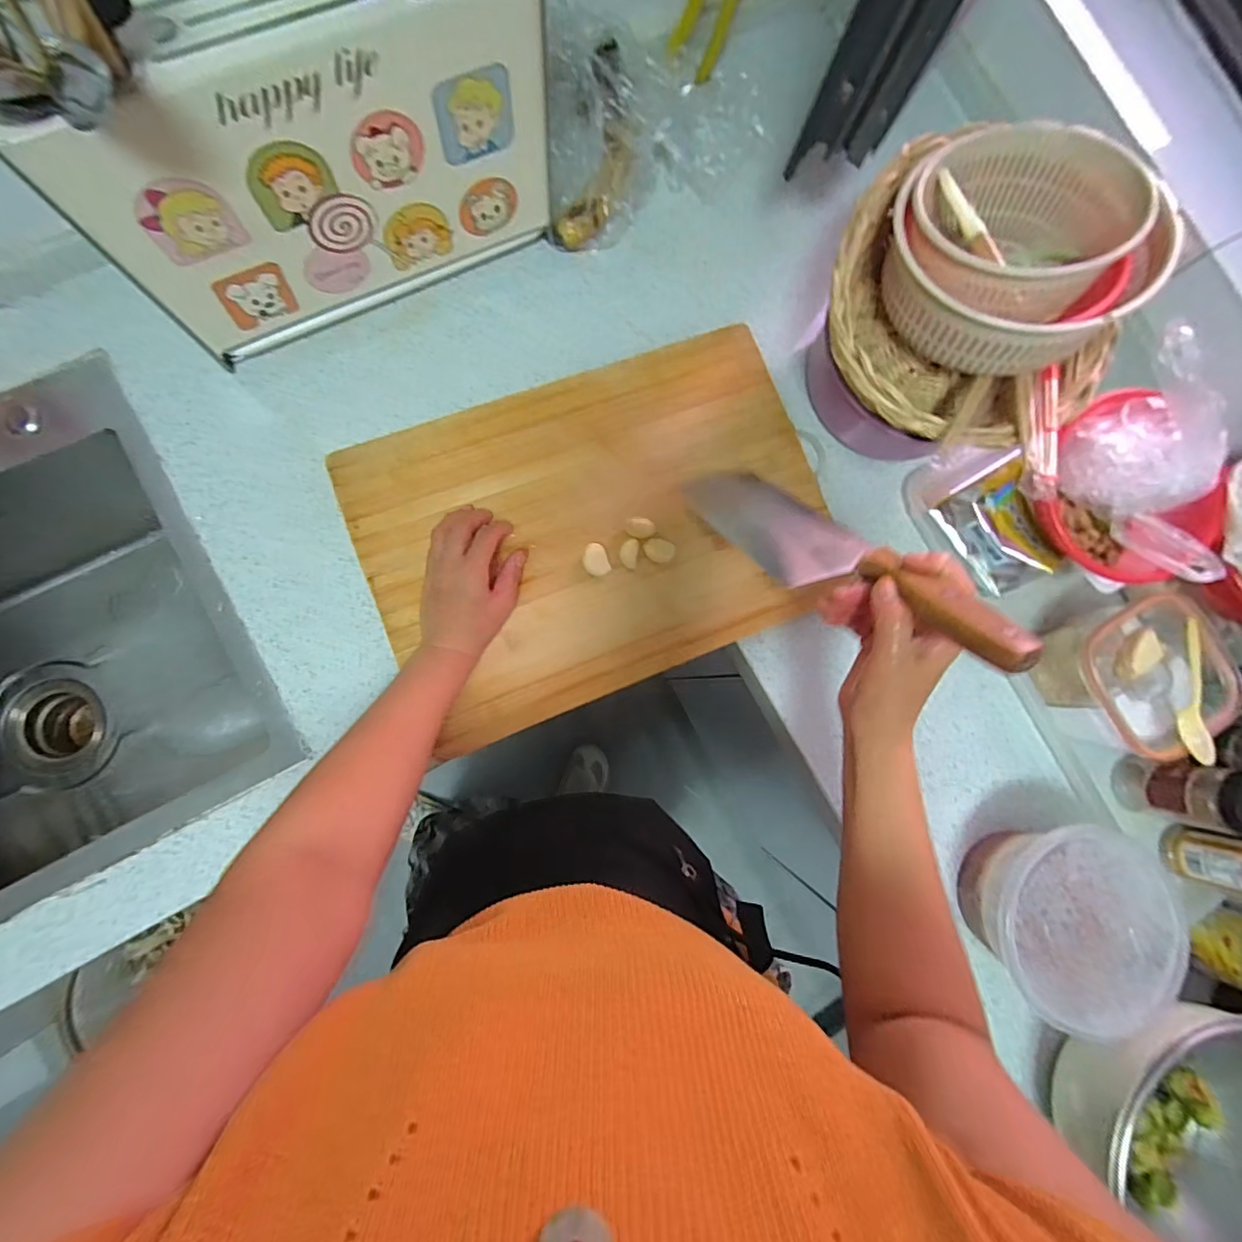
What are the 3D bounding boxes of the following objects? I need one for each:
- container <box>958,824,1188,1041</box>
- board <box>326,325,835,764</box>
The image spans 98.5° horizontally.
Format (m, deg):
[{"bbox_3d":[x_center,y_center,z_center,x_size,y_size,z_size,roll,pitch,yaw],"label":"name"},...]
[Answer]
[{"bbox_3d":[0.409,0.274,0.508,0.155,0.094,0.159,1,83,-5],"label":"container"},{"bbox_3d":[-0.017,-0.094,0.534,0.444,0.019,0.313,-22,86,-7],"label":"board"}]

